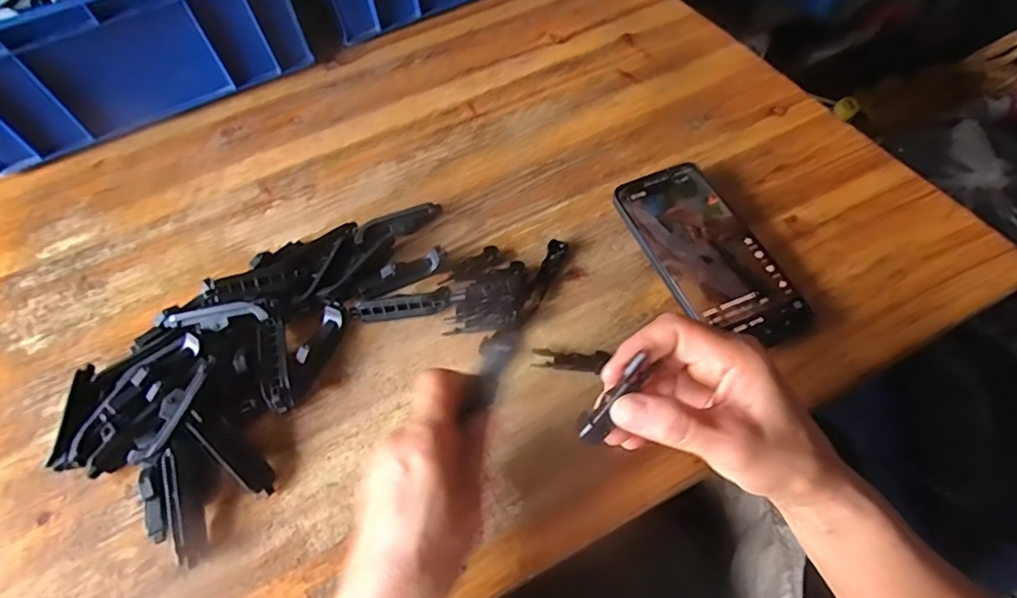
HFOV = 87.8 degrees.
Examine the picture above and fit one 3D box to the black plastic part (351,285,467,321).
[{"bbox_3d":[-0.074,0.004,0.392,0.080,0.011,0.018,-7,57,0],"label":"black plastic part"}]

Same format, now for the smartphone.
[{"bbox_3d":[0.146,-0.036,0.392,0.079,0.006,0.159,-17,59,-7],"label":"smartphone"}]

